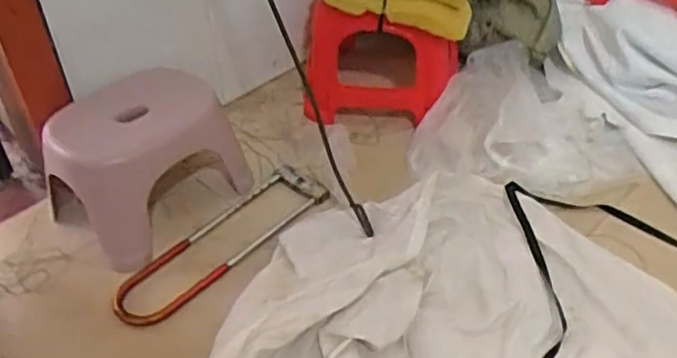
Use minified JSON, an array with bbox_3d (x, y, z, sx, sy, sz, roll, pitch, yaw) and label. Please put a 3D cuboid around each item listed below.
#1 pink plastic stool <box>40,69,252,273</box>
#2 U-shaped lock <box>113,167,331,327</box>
[{"bbox_3d":[-0.317,-0.035,1.086,0.281,0.210,0.231,-33,49,-30],"label":"pink plastic stool"},{"bbox_3d":[-0.190,0.102,1.087,0.123,0.021,0.392,29,50,32],"label":"U-shaped lock"}]

